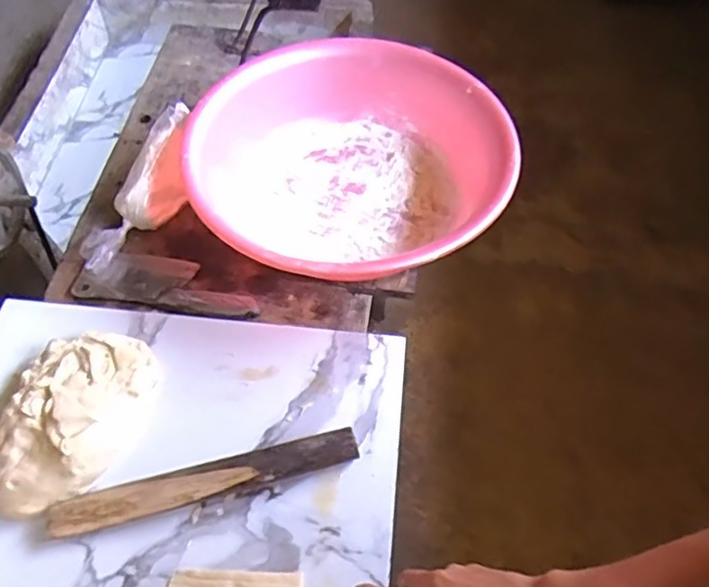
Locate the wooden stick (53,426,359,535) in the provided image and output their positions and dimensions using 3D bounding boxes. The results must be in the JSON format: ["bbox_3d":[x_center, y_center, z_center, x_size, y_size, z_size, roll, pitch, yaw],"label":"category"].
[{"bbox_3d":[-0.148,0.190,0.611,0.302,0.035,0.035,-10,56,-10],"label":"wooden stick"}]

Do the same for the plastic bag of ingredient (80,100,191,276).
[{"bbox_3d":[-0.278,-0.134,0.810,0.083,0.055,0.245,25,82,12],"label":"plastic bag of ingredient"}]

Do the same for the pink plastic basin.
[{"bbox_3d":[-0.004,-0.176,0.838,0.398,0.180,0.426,1,55,-2],"label":"pink plastic basin"}]

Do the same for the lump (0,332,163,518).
[{"bbox_3d":[-0.301,0.131,0.643,0.140,0.054,0.202,17,56,9],"label":"lump"}]

